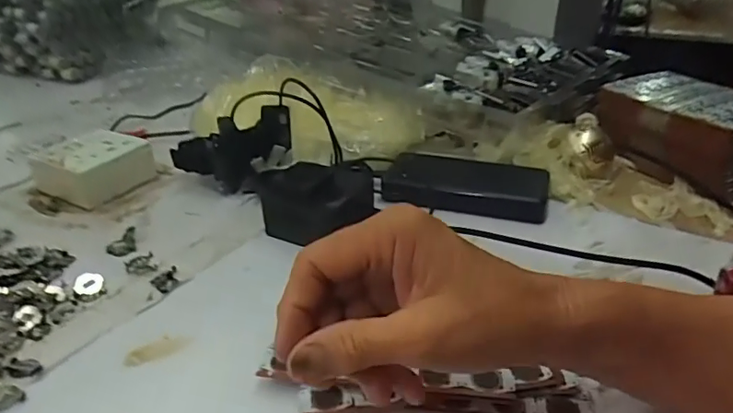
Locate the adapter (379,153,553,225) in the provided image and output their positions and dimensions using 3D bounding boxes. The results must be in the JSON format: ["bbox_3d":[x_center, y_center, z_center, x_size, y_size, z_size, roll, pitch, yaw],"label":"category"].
[{"bbox_3d":[0.096,-0.022,0.513,0.151,0.025,0.073,7,31,14],"label":"adapter"}]

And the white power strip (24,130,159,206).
[{"bbox_3d":[-0.283,-0.045,0.550,0.085,0.044,0.093,14,33,25],"label":"white power strip"}]

